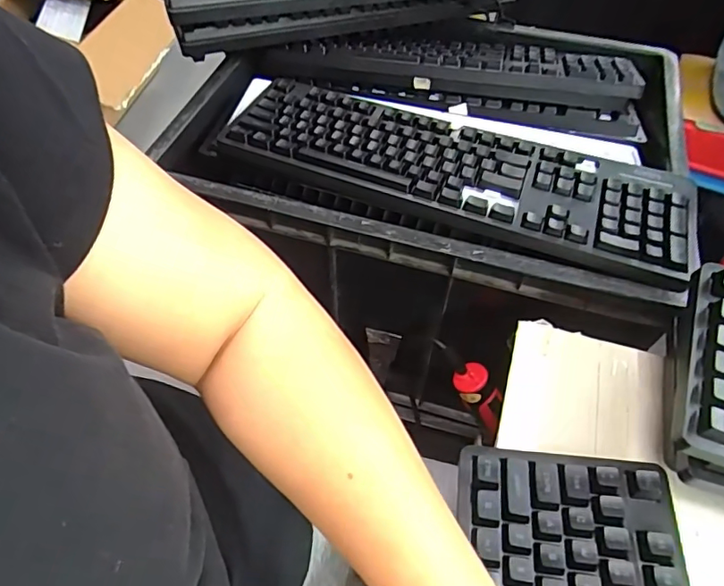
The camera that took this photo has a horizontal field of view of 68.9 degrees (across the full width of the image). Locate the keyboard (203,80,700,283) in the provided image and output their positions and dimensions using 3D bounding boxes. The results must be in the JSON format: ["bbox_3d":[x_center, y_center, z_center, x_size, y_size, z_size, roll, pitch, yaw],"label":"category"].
[{"bbox_3d":[0.082,-0.119,0.514,0.447,0.036,0.142,16,53,11],"label":"keyboard"}]

